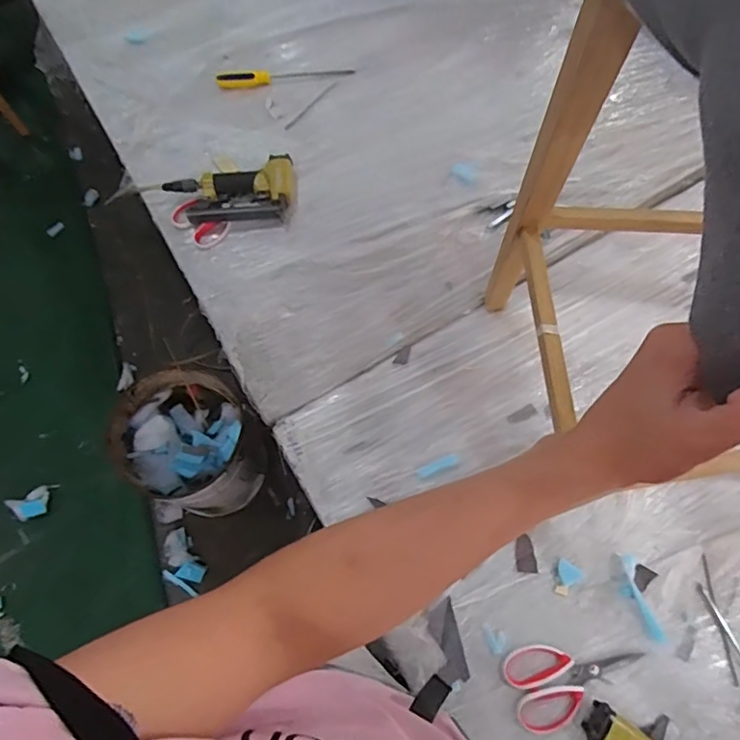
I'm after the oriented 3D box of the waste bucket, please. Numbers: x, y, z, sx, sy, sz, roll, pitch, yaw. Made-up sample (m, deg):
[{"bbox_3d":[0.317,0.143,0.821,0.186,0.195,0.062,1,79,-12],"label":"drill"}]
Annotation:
[{"bbox_3d":[-0.422,0.188,1.312,0.277,0.294,0.298,0,68,1],"label":"waste bucket"}]

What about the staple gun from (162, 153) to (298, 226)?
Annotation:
[{"bbox_3d":[-0.263,-0.337,1.034,0.246,0.045,0.140,-11,68,-3],"label":"staple gun"}]

